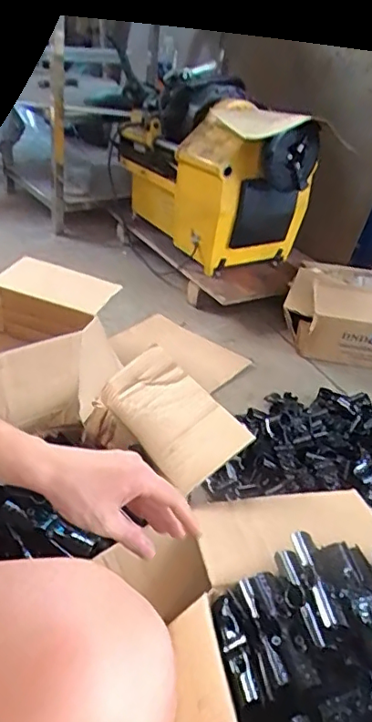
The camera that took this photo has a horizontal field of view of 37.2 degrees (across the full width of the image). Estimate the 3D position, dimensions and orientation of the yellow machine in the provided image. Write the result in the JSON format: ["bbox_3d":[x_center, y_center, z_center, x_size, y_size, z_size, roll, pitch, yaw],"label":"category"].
[{"bbox_3d":[0.067,-0.558,1.614,0.288,0.403,0.627,-16,41,-31],"label":"yellow machine"}]

